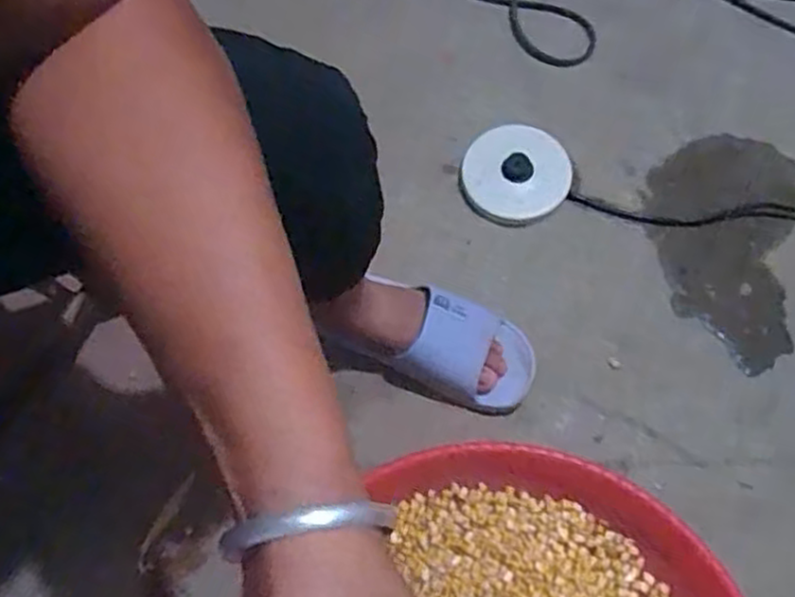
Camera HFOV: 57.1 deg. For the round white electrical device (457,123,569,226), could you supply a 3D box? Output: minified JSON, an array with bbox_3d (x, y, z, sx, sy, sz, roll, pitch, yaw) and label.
[{"bbox_3d":[0.137,-0.145,0.841,0.119,0.022,0.124,-1,68,2],"label":"round white electrical device"}]

